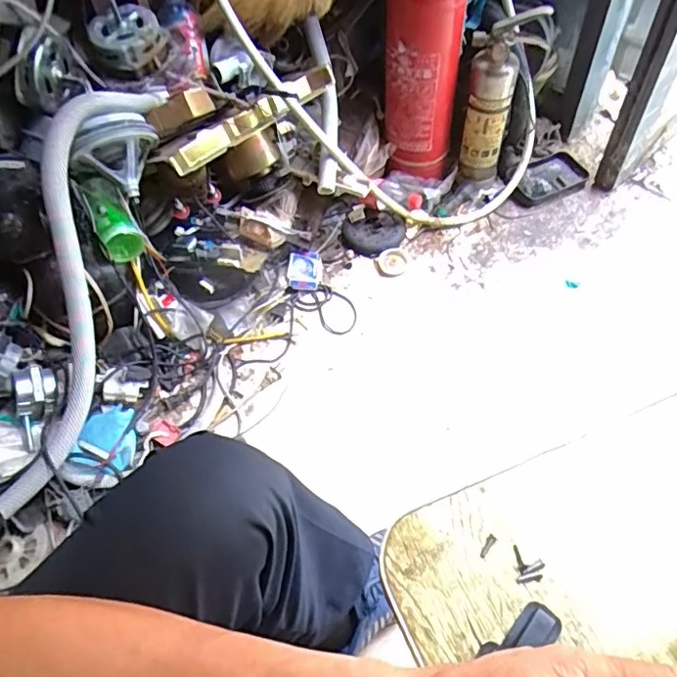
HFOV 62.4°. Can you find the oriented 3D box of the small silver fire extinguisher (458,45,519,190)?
[{"bbox_3d":[0.298,-0.439,1.139,0.082,0.287,0.068,19,59,17],"label":"small silver fire extinguisher"}]

